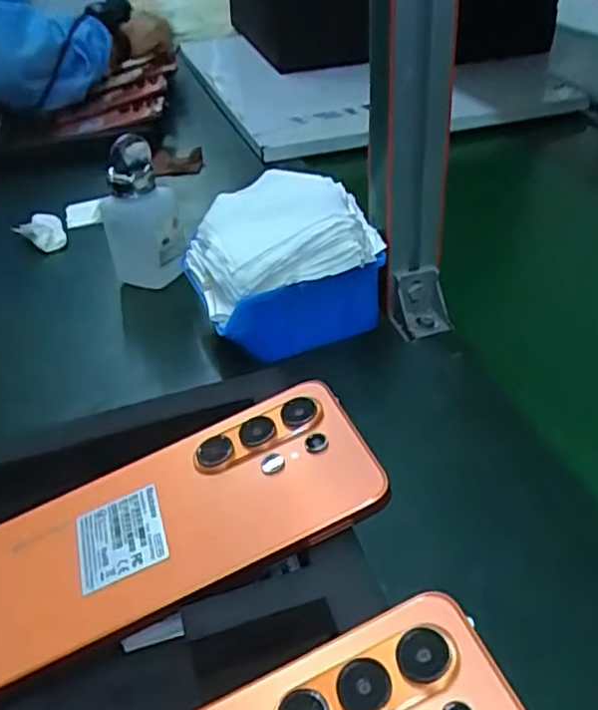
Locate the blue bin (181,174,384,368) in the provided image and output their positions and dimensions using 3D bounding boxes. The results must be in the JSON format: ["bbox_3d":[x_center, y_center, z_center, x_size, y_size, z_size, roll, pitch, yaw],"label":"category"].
[{"bbox_3d":[-0.013,-0.072,0.515,0.135,0.098,0.121,-10,36,-9],"label":"blue bin"}]

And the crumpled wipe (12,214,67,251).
[{"bbox_3d":[-0.276,-0.129,0.719,0.047,0.023,0.050,-22,40,-23],"label":"crumpled wipe"}]

